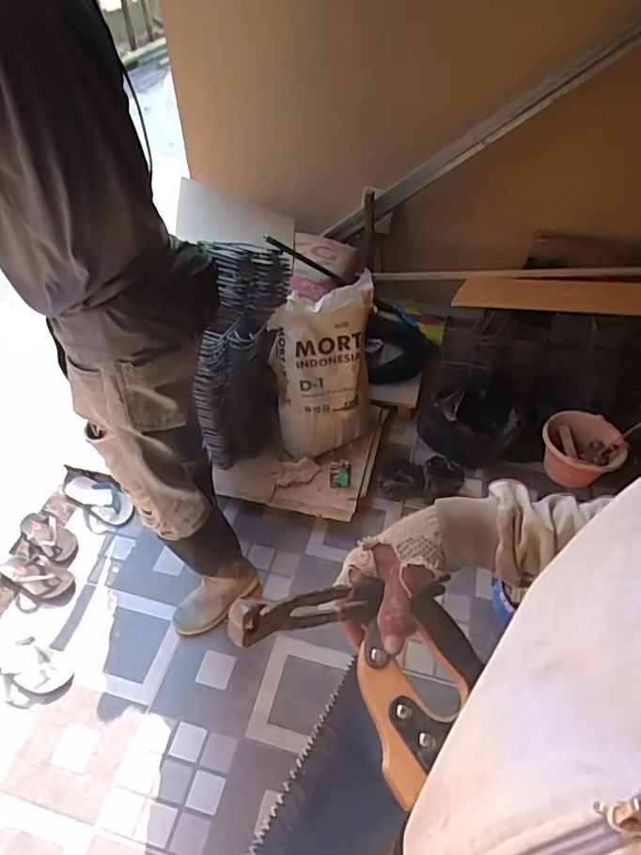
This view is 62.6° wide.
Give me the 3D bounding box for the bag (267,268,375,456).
[{"bbox_3d":[0.014,-0.174,1.607,0.340,0.549,0.097,-8,25,-25],"label":"bag"}]

